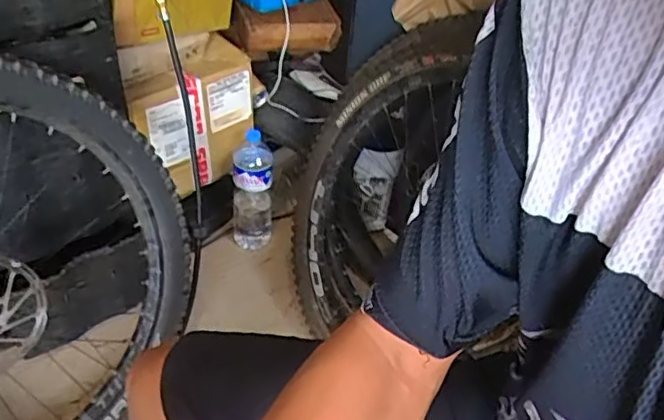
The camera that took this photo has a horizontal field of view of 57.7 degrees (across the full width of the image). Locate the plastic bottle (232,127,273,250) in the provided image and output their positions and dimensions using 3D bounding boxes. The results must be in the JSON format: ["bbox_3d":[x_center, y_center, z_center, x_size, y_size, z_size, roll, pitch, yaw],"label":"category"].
[{"bbox_3d":[-0.182,-0.030,1.396,0.091,0.291,0.080,-1,40,-8],"label":"plastic bottle"}]

